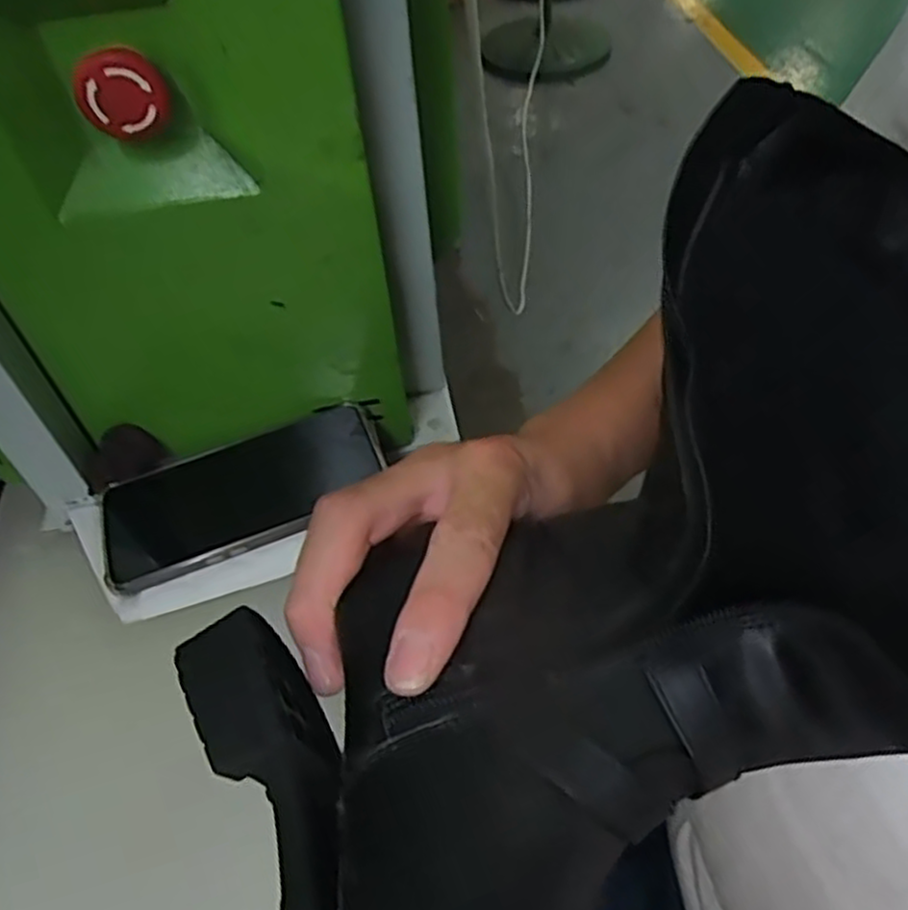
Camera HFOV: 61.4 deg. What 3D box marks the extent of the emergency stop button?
[{"bbox_3d":[-0.144,-0.157,0.333,0.037,0.036,0.015,-16,51,-8],"label":"emergency stop button"}]

